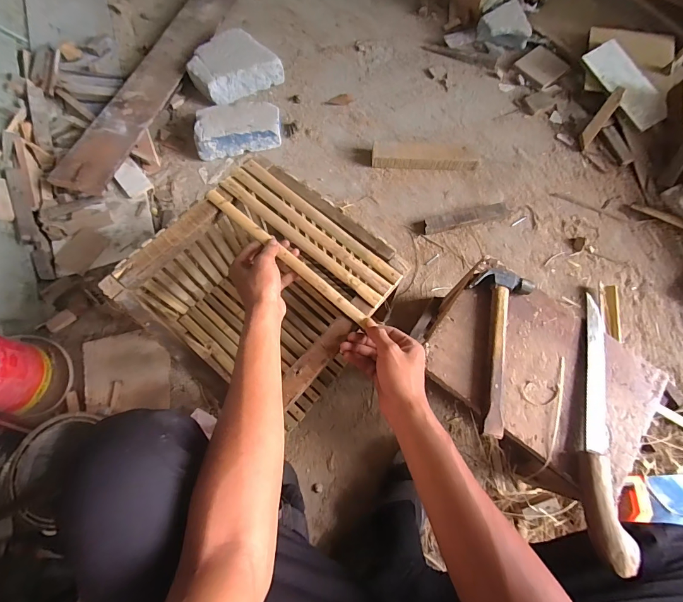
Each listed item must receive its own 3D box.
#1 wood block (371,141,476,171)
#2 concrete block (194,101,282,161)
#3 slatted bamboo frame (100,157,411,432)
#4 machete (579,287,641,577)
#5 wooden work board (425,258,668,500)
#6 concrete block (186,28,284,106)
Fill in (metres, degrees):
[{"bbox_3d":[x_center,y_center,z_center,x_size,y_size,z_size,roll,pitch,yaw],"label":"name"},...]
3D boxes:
[{"bbox_3d":[0.209,-0.363,0.883,0.259,0.041,0.054,1,71,-1],"label":"wood block"},{"bbox_3d":[-0.260,-0.436,0.886,0.213,0.066,0.116,-14,72,-7],"label":"concrete block"},{"bbox_3d":[-0.121,-0.008,0.612,0.327,0.237,0.298,36,74,10],"label":"slatted bamboo frame"},{"bbox_3d":[0.357,0.160,0.490,0.057,0.030,0.358,8,71,1],"label":"machete"},{"bbox_3d":[0.290,0.108,0.517,0.320,0.022,0.245,36,74,10],"label":"wooden work board"},{"bbox_3d":[-0.295,-0.637,0.954,0.226,0.067,0.170,-30,75,-11],"label":"concrete block"}]

